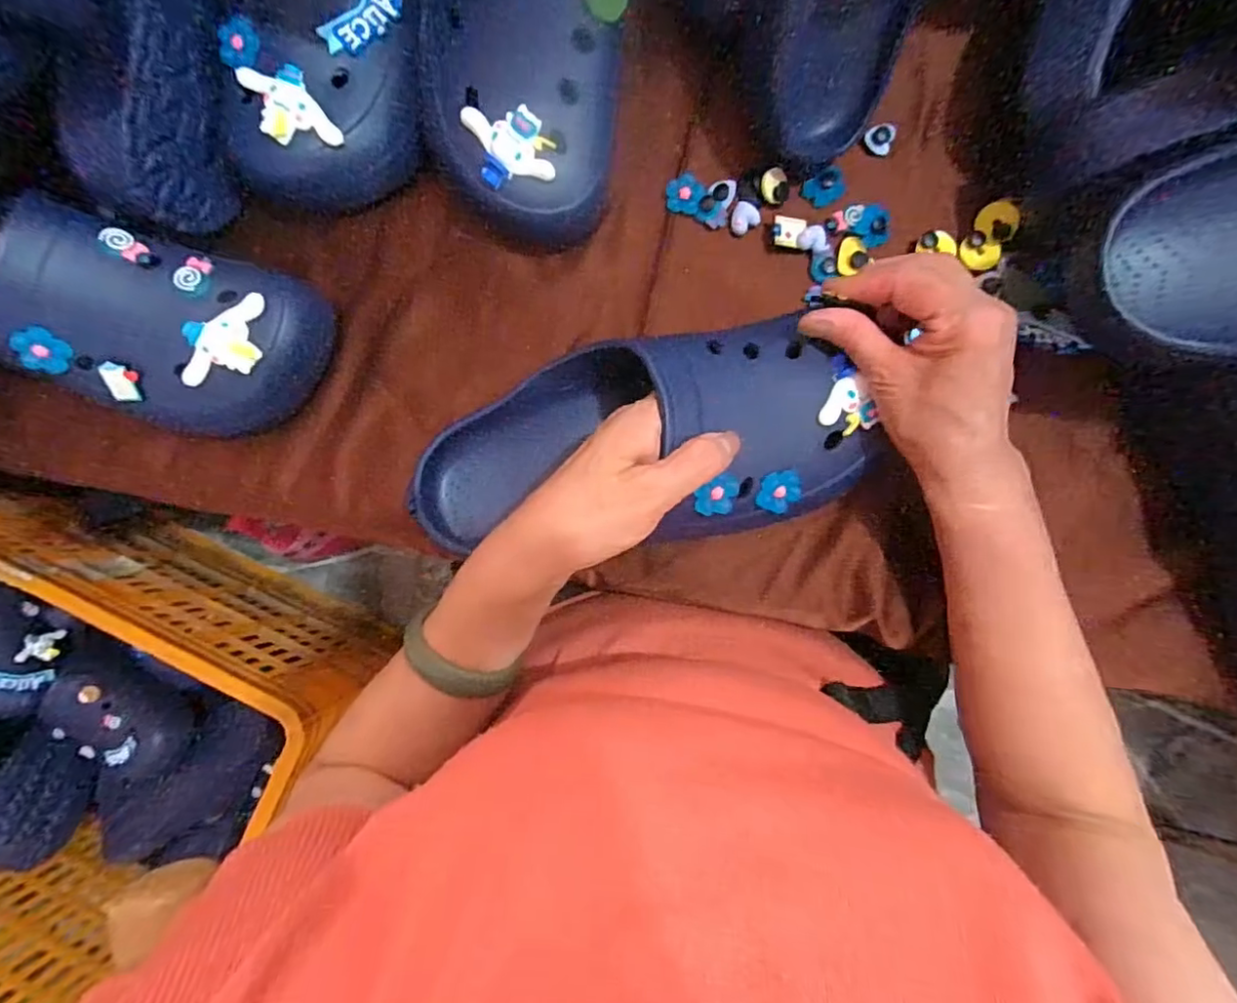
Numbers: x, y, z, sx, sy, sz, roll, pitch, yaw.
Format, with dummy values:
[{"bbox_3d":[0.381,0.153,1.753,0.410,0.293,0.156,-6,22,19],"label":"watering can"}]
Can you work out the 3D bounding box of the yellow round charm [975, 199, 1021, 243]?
[{"bbox_3d":[0.238,-0.176,0.373,0.022,0.005,0.025,-45,63,34],"label":"yellow round charm"}]

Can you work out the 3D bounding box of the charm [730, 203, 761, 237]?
[{"bbox_3d":[0.080,-0.184,0.385,0.019,0.005,0.017,-29,85,-1],"label":"charm"}]

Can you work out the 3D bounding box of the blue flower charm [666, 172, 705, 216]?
[{"bbox_3d":[0.043,-0.199,0.388,0.024,0.004,0.026,3,102,16],"label":"blue flower charm"}]

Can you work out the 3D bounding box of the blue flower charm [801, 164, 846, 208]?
[{"bbox_3d":[0.132,-0.202,0.384,0.025,0.010,0.018,-27,85,-1],"label":"blue flower charm"}]

